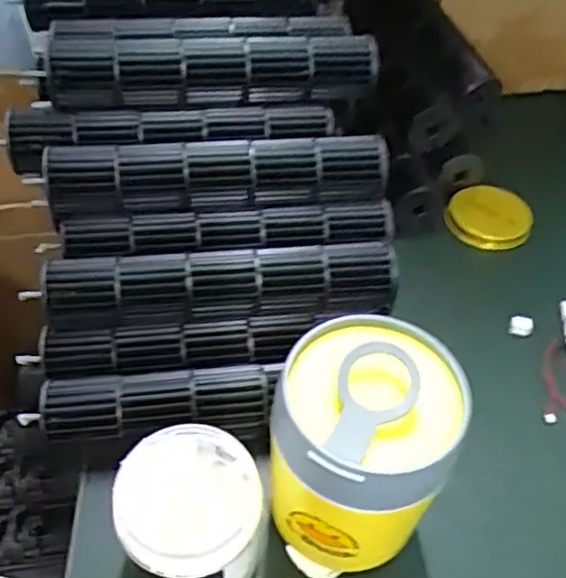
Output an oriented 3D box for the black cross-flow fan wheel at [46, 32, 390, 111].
[{"bbox_3d":[-0.046,-0.159,0.463,0.227,0.040,0.041,-4,49,-7],"label":"black cross-flow fan wheel"}]

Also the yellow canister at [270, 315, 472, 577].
[{"bbox_3d":[0.039,0.089,0.350,0.086,0.143,0.090,2,49,-2],"label":"yellow canister"}]

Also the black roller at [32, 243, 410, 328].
[{"bbox_3d":[-0.040,0.000,0.436,0.227,0.046,0.037,-3,49,-6],"label":"black roller"}]

